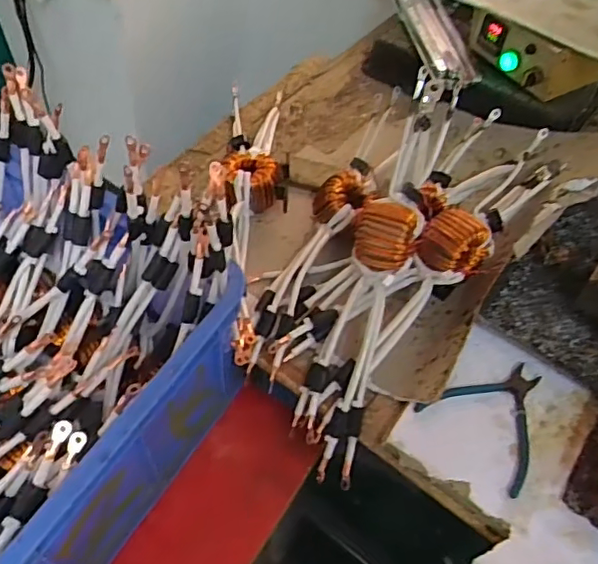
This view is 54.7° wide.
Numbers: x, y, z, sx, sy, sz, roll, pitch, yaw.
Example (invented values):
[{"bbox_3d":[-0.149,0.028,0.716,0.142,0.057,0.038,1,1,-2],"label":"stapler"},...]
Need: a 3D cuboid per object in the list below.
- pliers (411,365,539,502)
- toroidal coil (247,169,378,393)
[{"bbox_3d":[0.216,0.137,0.626,0.127,0.012,0.134,39,61,23],"label":"pliers"},{"bbox_3d":[0.015,-0.027,0.723,0.068,0.063,0.323,23,55,14],"label":"toroidal coil"}]

